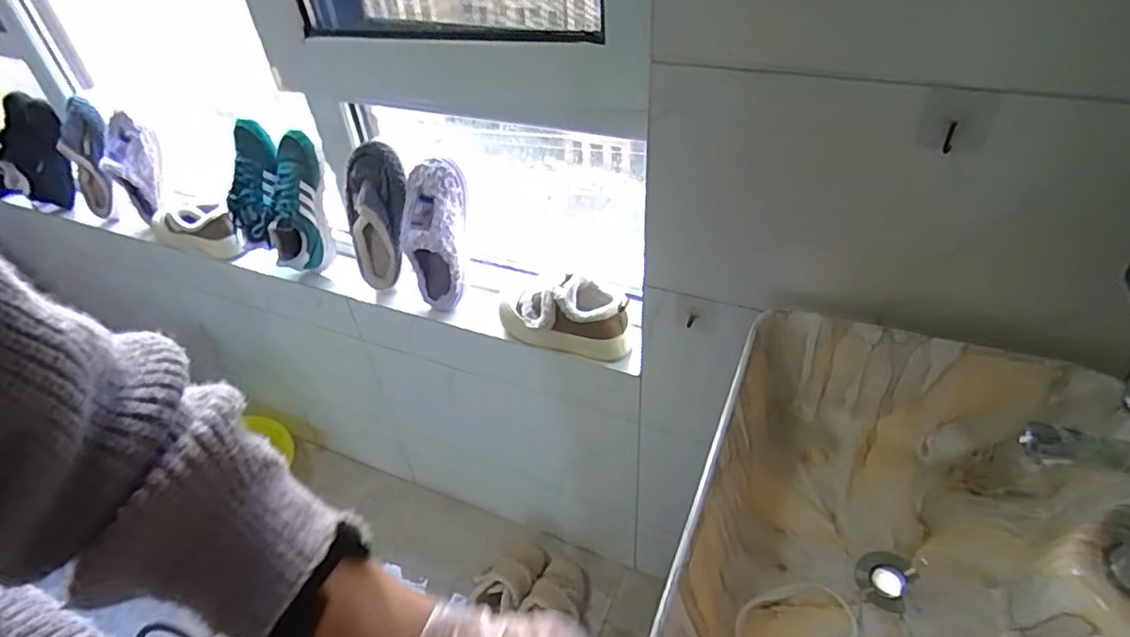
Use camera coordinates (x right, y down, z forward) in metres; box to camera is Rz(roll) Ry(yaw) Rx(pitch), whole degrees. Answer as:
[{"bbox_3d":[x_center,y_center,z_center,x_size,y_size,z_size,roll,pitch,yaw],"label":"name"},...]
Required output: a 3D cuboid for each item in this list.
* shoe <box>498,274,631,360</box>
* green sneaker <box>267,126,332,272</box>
[{"bbox_3d":[-0.006,-0.007,1.006,0.224,0.108,0.079,8,42,14],"label":"shoe"},{"bbox_3d":[-0.508,-0.222,1.178,0.101,0.263,0.117,7,15,12],"label":"green sneaker"}]

